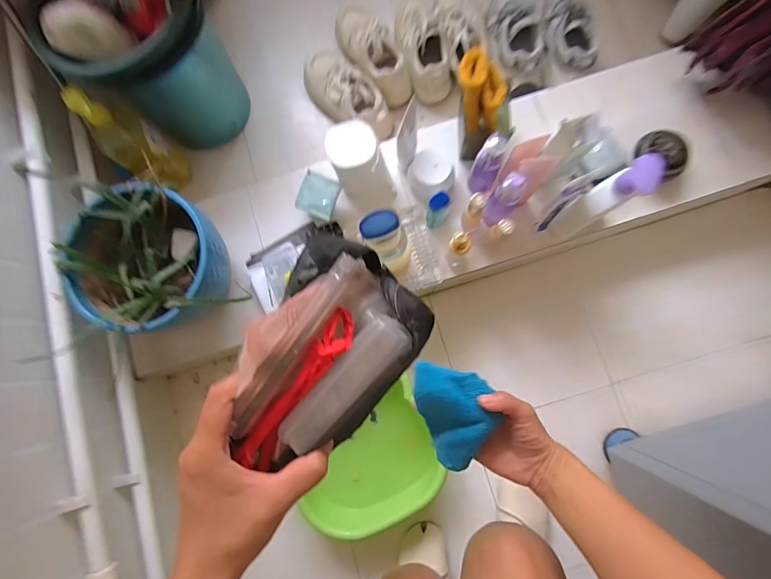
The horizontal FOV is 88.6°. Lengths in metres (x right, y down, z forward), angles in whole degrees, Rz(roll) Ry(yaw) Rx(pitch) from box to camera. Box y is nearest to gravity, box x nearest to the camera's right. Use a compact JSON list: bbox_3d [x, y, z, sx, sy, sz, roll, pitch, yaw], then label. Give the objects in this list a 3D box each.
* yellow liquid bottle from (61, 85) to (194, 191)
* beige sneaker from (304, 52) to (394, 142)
[{"bbox_3d":[-0.468,-0.276,0.740,0.077,0.261,0.101,33,86,8],"label":"yellow liquid bottle"},{"bbox_3d":[-0.077,-0.412,0.847,0.246,0.085,0.104,43,87,8],"label":"beige sneaker"}]

